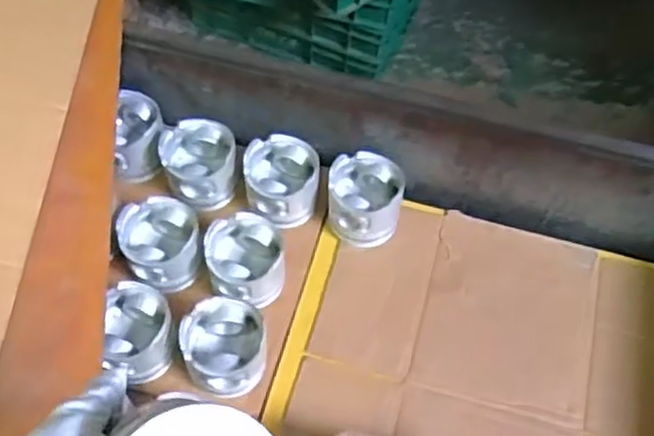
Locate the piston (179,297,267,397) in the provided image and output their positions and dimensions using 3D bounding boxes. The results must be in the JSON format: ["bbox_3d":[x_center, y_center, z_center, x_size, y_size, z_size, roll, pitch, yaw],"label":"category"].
[{"bbox_3d":[-0.116,0.144,0.803,0.098,0.068,0.093,1,61,-2],"label":"piston"}]

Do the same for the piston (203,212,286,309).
[{"bbox_3d":[-0.097,0.059,0.854,0.094,0.067,0.109,5,61,0],"label":"piston"}]

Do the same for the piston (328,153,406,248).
[{"bbox_3d":[0.047,-0.022,0.913,0.093,0.069,0.095,6,61,1],"label":"piston"}]

